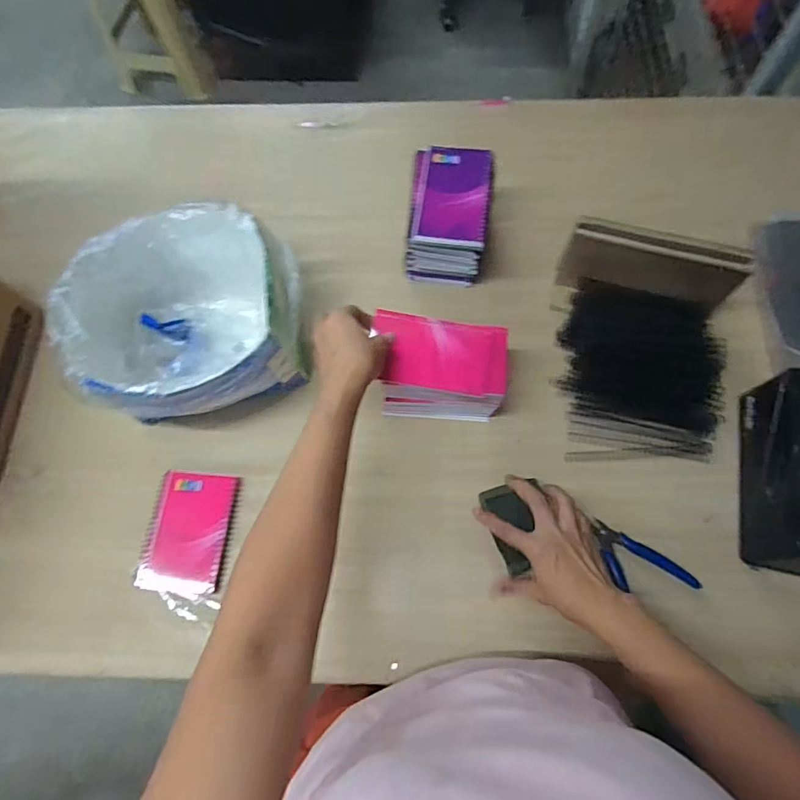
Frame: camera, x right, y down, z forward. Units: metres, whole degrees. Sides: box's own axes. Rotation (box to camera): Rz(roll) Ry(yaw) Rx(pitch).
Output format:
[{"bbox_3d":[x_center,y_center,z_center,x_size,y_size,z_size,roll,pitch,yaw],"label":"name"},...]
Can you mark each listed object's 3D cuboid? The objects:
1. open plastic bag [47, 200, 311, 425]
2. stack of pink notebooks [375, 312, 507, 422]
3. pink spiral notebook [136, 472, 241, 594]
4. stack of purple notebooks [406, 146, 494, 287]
[{"bbox_3d":[-0.236,-0.090,0.579,0.259,0.146,0.231,-27,71,-7],"label":"open plastic bag"},{"bbox_3d":[0.045,-0.031,0.572,0.143,0.100,0.089,7,71,5],"label":"stack of pink notebooks"},{"bbox_3d":[-0.242,0.150,0.564,0.092,0.017,0.131,4,70,4],"label":"pink spiral notebook"},{"bbox_3d":[0.063,-0.231,0.630,0.097,0.113,0.137,7,71,5],"label":"stack of purple notebooks"}]

